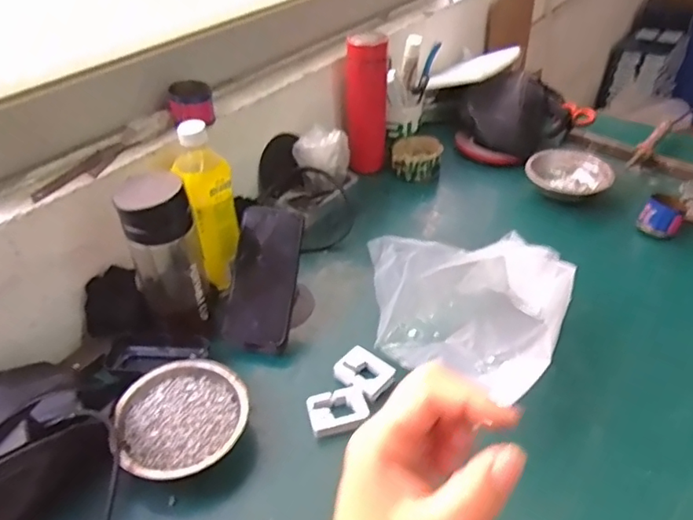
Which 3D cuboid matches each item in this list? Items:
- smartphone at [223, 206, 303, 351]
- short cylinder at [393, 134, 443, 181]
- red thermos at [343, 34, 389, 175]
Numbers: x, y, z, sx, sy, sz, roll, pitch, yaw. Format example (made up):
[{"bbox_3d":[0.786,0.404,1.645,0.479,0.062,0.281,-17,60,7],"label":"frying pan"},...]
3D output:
[{"bbox_3d":[-0.100,0.020,0.657,0.087,0.012,0.166,6,82,22],"label":"smartphone"},{"bbox_3d":[0.120,-0.170,0.945,0.084,0.054,0.086,4,39,6],"label":"short cylinder"},{"bbox_3d":[0.031,-0.249,0.893,0.069,0.208,0.069,0,39,3],"label":"red thermos"}]

